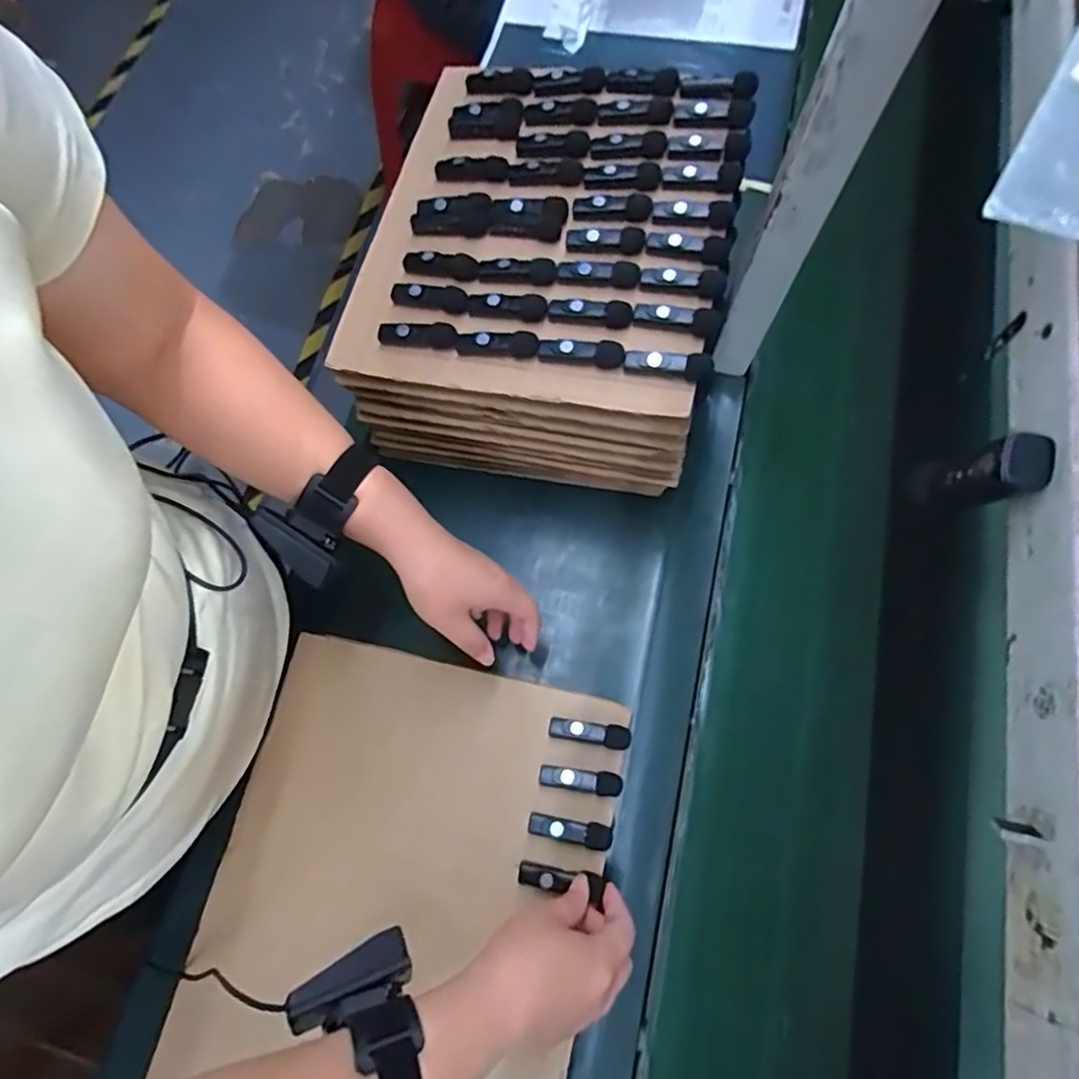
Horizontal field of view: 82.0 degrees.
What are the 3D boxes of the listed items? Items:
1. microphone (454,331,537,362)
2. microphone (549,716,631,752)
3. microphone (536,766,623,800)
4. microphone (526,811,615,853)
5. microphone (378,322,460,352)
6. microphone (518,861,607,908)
[{"bbox_3d":[-0.035,-0.150,0.481,0.065,0.018,0.016,6,72,3],"label":"microphone"},{"bbox_3d":[0.040,0.157,0.503,0.065,0.013,0.018,11,73,4],"label":"microphone"},{"bbox_3d":[0.032,0.191,0.492,0.064,0.012,0.019,10,73,4],"label":"microphone"},{"bbox_3d":[0.023,0.225,0.479,0.063,0.015,0.018,11,73,4],"label":"microphone"},{"bbox_3d":[-0.097,-0.162,0.493,0.066,0.015,0.017,6,72,3],"label":"microphone"},{"bbox_3d":[0.015,0.257,0.467,0.063,0.012,0.016,5,72,7],"label":"microphone"}]

